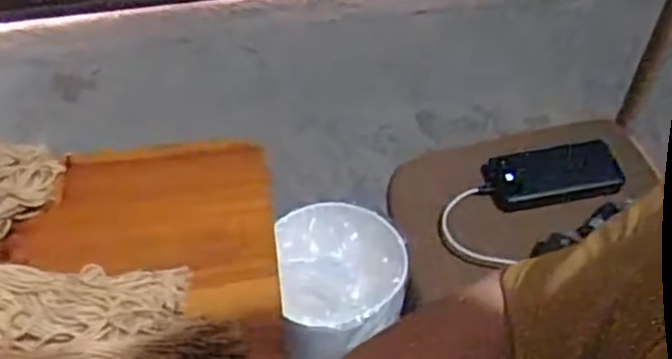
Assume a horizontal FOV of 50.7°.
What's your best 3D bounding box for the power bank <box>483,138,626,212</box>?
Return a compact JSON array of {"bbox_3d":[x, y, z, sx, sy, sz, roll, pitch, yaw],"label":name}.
[{"bbox_3d":[0.270,-0.009,0.895,0.167,0.024,0.080,-8,51,-7],"label":"power bank"}]

